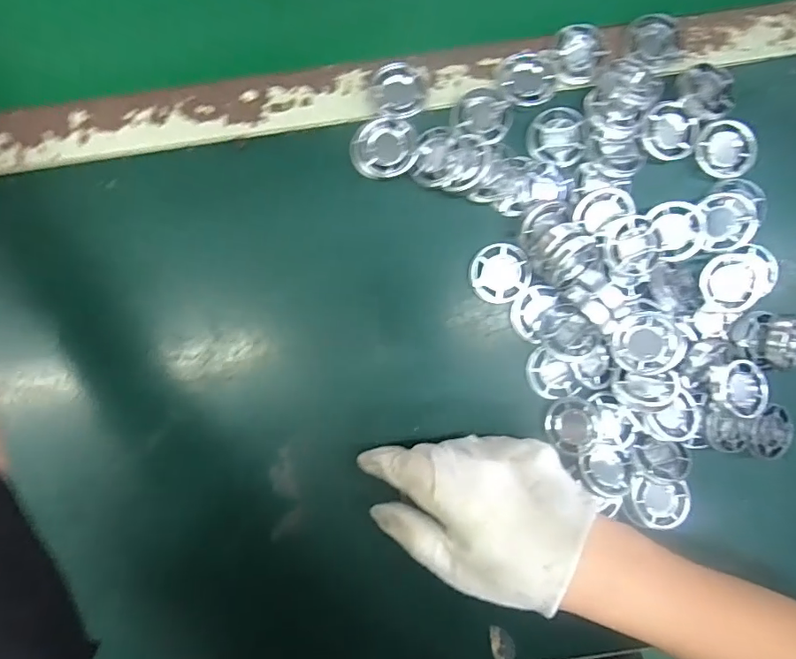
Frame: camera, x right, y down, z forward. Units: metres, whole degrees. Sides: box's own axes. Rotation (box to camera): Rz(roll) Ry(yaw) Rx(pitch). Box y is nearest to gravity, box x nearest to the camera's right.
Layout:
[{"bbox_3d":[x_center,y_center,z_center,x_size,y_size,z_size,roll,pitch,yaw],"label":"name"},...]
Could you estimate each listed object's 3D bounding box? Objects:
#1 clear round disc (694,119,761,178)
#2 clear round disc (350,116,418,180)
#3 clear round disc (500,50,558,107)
[{"bbox_3d":[0.221,-0.121,0.343,0.034,0.009,0.039,-33,94,-2],"label":"clear round disc"},{"bbox_3d":[-0.010,-0.122,0.345,0.043,0.022,0.039,-17,93,-3],"label":"clear round disc"},{"bbox_3d":[0.091,-0.173,0.346,0.036,0.005,0.040,14,91,-4],"label":"clear round disc"}]

